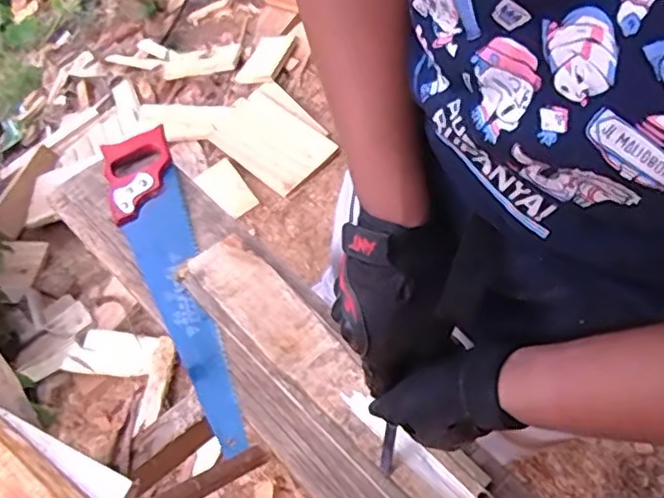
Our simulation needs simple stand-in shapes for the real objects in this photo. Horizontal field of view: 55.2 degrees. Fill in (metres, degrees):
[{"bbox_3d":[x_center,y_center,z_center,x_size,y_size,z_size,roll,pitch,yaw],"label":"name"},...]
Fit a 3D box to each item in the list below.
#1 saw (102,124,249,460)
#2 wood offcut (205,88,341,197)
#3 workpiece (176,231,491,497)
[{"bbox_3d":[-0.202,0.033,0.770,0.086,0.029,0.455,-18,60,-7],"label":"saw"},{"bbox_3d":[-0.174,-0.302,1.739,0.206,0.029,0.357,-41,65,-19],"label":"wood offcut"},{"bbox_3d":[-0.015,0.128,0.681,0.089,0.017,0.403,-39,63,-18],"label":"workpiece"}]

